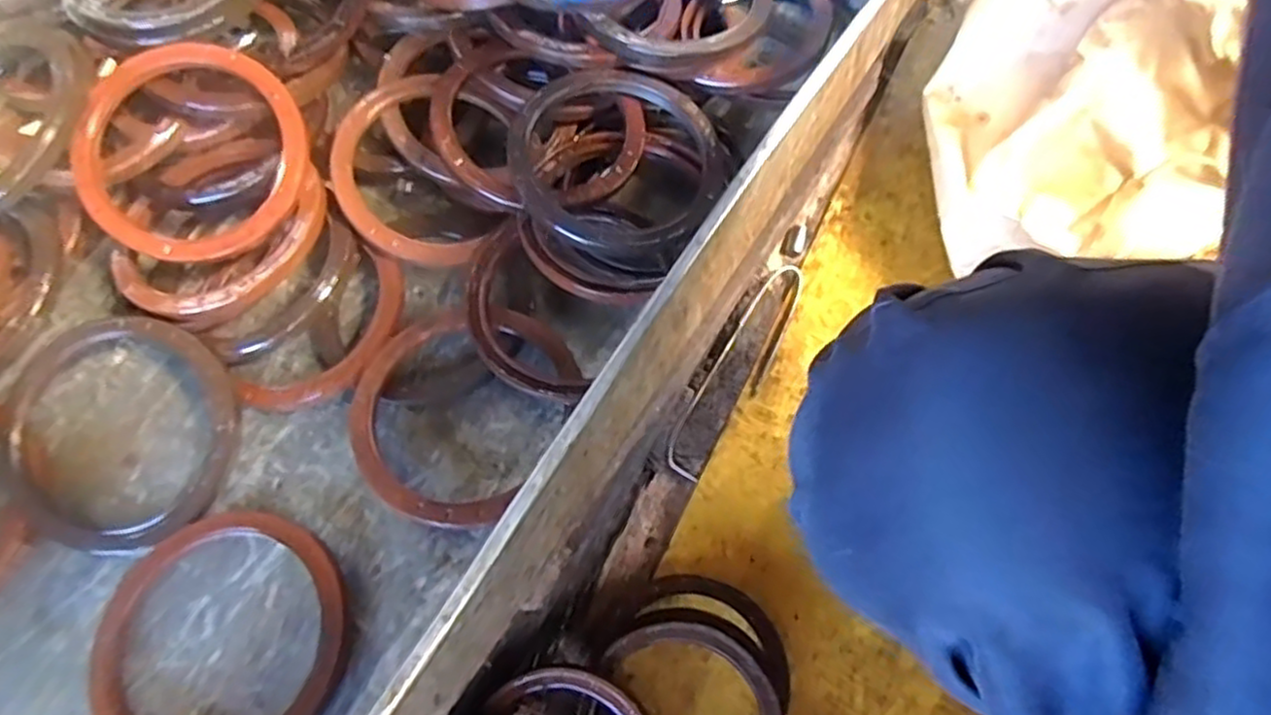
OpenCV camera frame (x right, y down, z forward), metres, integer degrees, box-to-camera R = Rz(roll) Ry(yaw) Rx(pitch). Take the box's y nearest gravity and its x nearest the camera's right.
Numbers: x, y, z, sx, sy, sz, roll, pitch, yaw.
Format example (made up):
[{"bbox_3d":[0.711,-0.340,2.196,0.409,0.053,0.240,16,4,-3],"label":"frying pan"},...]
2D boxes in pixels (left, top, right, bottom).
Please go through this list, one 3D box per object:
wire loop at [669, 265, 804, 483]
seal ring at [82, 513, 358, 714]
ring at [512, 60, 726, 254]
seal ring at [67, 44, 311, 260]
[{"bbox_3d":[0.094,0.007,0.639,0.043,0.009,0.220,32,73,4],"label":"wire loop"},{"bbox_3d":[-0.259,0.179,0.448,0.162,0.019,0.151,-1,67,2],"label":"seal ring"},{"bbox_3d":[-0.012,-0.144,0.532,0.159,0.024,0.158,5,70,-12],"label":"ring"},{"bbox_3d":[-0.314,-0.145,0.511,0.151,0.015,0.151,1,83,-8],"label":"seal ring"}]

